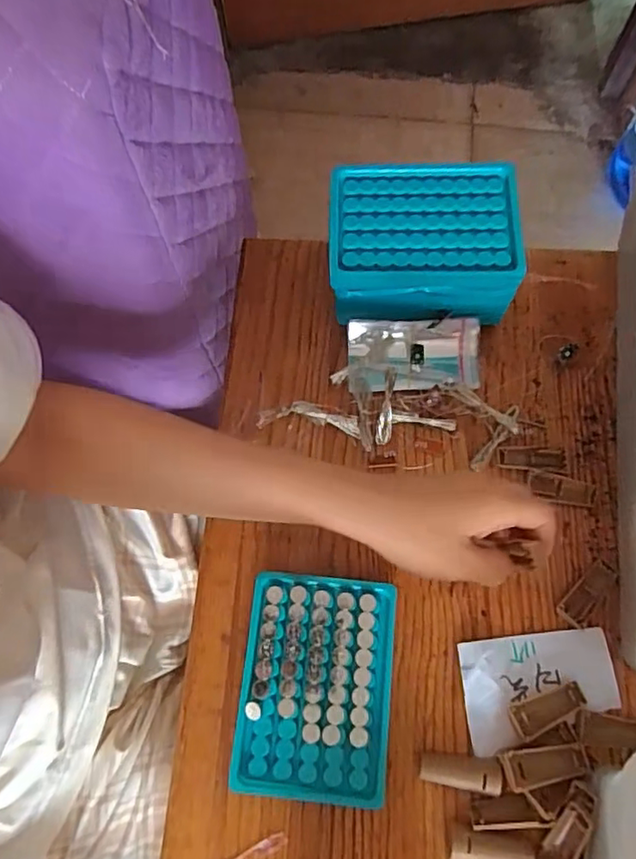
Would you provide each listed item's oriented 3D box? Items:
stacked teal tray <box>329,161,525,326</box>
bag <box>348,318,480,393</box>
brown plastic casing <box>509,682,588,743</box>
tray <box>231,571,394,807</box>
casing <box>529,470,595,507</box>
[{"bbox_3d":[0.077,-0.140,0.434,0.132,0.063,0.094,2,73,2],"label":"stacked teal tray"},{"bbox_3d":[0.075,-0.058,0.448,0.101,0.018,0.052,0,72,2],"label":"bag"},{"bbox_3d":[0.148,0.180,0.371,0.051,0.008,0.020,-25,73,-6],"label":"brown plastic casing"},{"bbox_3d":[-0.001,0.166,0.379,0.096,0.020,0.131,5,73,3],"label":"tray"},{"bbox_3d":[0.180,0.044,0.424,0.048,0.006,0.018,15,74,6],"label":"casing"}]

